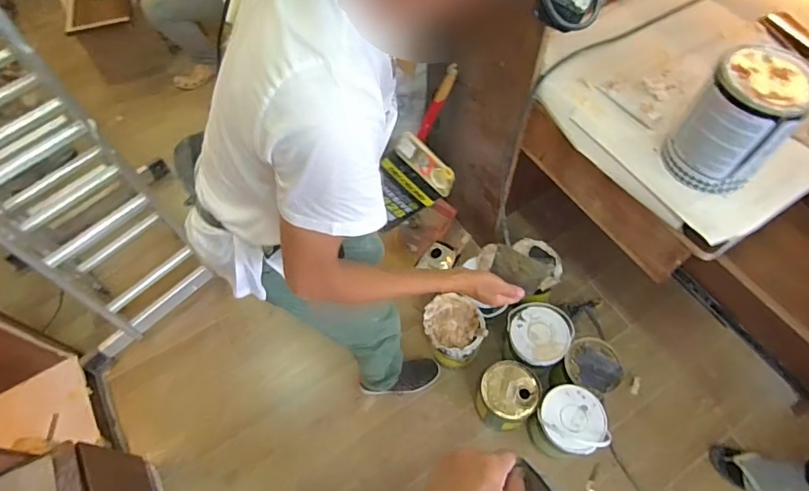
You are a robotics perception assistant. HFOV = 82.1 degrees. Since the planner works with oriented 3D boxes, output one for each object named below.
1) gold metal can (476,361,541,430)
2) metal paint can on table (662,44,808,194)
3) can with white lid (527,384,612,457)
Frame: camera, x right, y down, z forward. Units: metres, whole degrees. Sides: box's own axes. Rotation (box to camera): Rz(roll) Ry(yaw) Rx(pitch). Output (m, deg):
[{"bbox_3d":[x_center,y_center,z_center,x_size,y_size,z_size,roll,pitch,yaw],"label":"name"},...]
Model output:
[{"bbox_3d":[0.299,0.448,1.377,0.154,0.222,0.160,-1,59,1],"label":"gold metal can"},{"bbox_3d":[0.585,-0.215,0.824,0.164,0.204,0.145,35,66,21],"label":"metal paint can on table"},{"bbox_3d":[0.456,0.515,1.333,0.167,0.213,0.174,-1,59,1],"label":"can with white lid"}]

